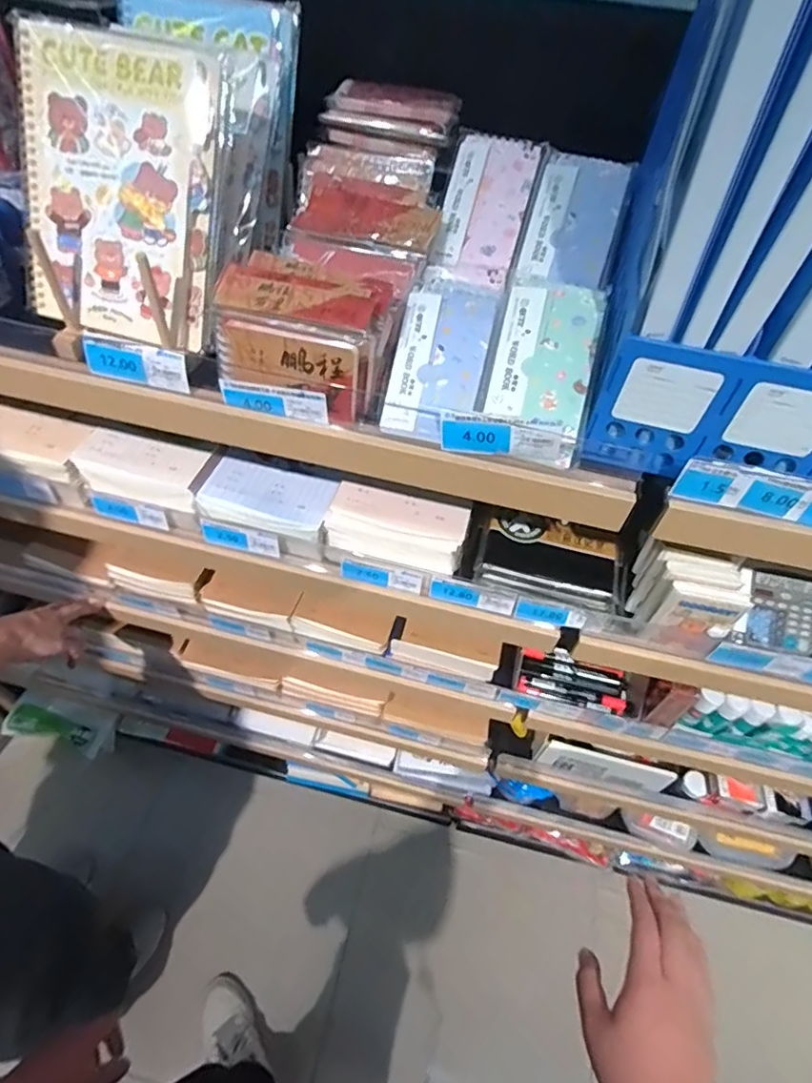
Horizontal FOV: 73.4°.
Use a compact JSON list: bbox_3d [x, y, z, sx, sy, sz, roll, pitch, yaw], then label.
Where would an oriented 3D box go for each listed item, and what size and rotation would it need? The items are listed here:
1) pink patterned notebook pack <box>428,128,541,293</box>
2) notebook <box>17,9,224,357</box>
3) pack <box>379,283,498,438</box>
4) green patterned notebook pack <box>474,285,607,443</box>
[{"bbox_3d":[0.073,-0.311,0.509,0.076,0.017,0.149,16,89,9],"label":"pink patterned notebook pack"},{"bbox_3d":[-0.238,-0.283,0.445,0.157,0.213,0.019,17,22,5],"label":"notebook"},{"bbox_3d":[0.029,-0.154,0.456,0.078,0.016,0.132,11,85,5],"label":"pack"},{"bbox_3d":[0.110,-0.147,0.433,0.080,0.012,0.123,12,82,6],"label":"green patterned notebook pack"}]

